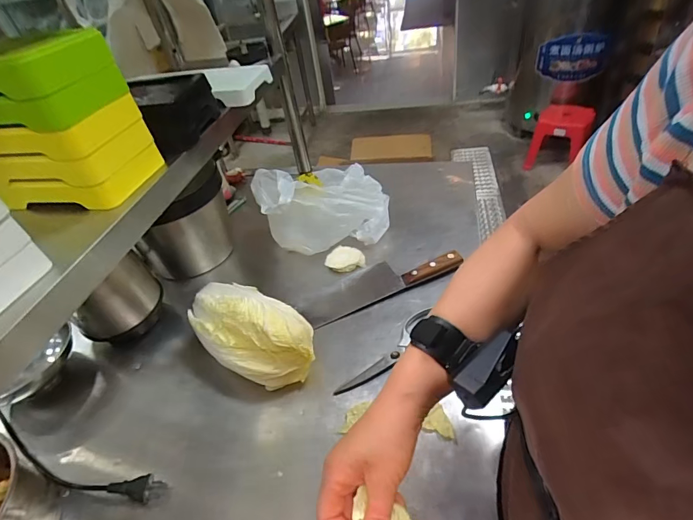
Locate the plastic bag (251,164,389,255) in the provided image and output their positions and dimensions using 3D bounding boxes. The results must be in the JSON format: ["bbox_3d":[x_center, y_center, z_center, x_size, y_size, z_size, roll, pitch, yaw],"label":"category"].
[{"bbox_3d":[-0.048,-0.116,0.816,0.241,0.162,0.159,-16,42,-7],"label":"plastic bag"}]

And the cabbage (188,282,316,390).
[{"bbox_3d":[-0.145,0.109,0.611,0.204,0.091,0.110,21,50,30],"label":"cabbage"}]

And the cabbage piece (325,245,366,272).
[{"bbox_3d":[-0.002,-0.004,0.779,0.076,0.017,0.055,-5,43,3],"label":"cabbage piece"}]

